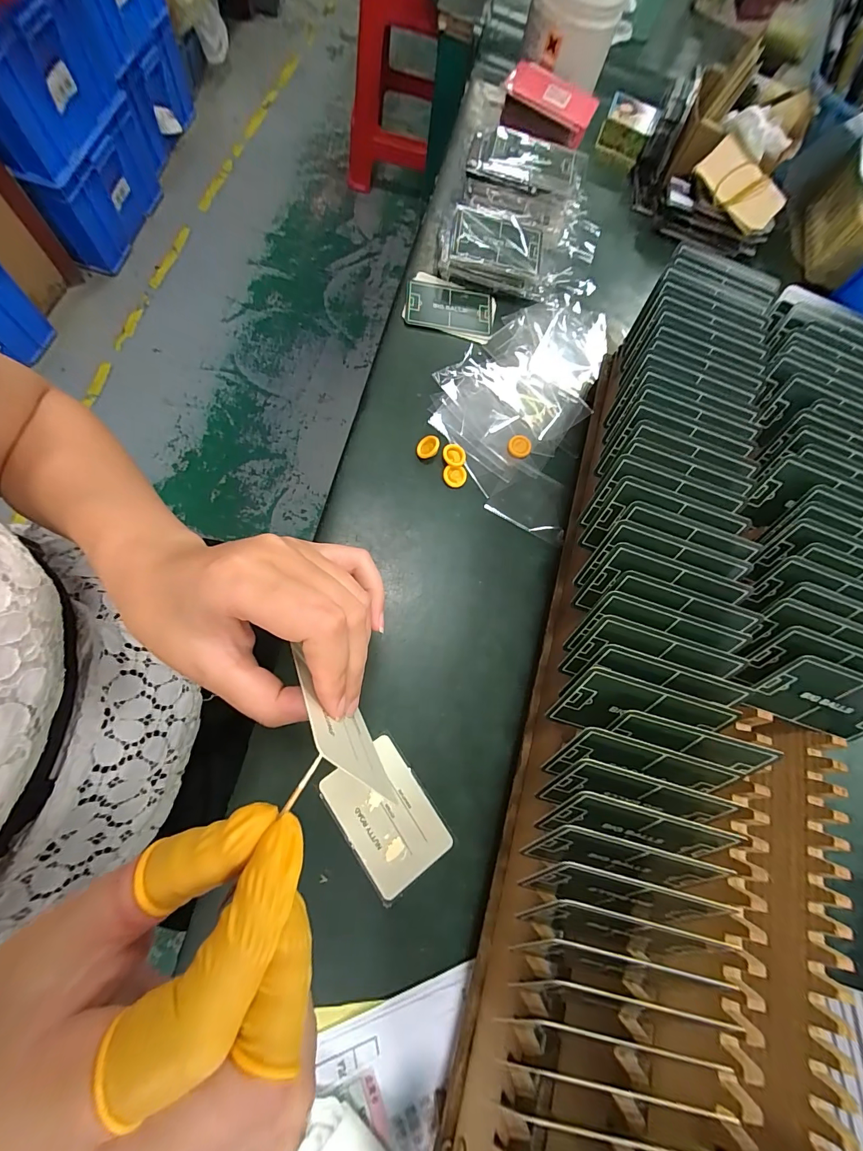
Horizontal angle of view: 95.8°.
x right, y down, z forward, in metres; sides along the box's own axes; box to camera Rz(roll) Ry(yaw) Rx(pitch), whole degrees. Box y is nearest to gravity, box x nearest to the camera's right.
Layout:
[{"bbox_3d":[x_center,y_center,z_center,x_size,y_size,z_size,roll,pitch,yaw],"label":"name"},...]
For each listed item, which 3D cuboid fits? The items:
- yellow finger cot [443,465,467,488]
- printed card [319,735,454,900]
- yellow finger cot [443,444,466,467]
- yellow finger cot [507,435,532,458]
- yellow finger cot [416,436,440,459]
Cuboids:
[{"bbox_3d":[0.020,-0.084,0.330,0.020,0.004,0.018,3,74,-8],"label":"yellow finger cot"},{"bbox_3d":[-0.030,0.159,0.259,0.055,0.004,0.083,-33,82,-16],"label":"printed card"},{"bbox_3d":[0.019,-0.102,0.334,0.019,0.007,0.020,2,75,-8],"label":"yellow finger cot"},{"bbox_3d":[0.078,-0.115,0.346,0.021,0.004,0.021,11,73,-6],"label":"yellow finger cot"},{"bbox_3d":[-0.003,-0.108,0.329,0.019,0.005,0.018,8,95,16],"label":"yellow finger cot"}]

